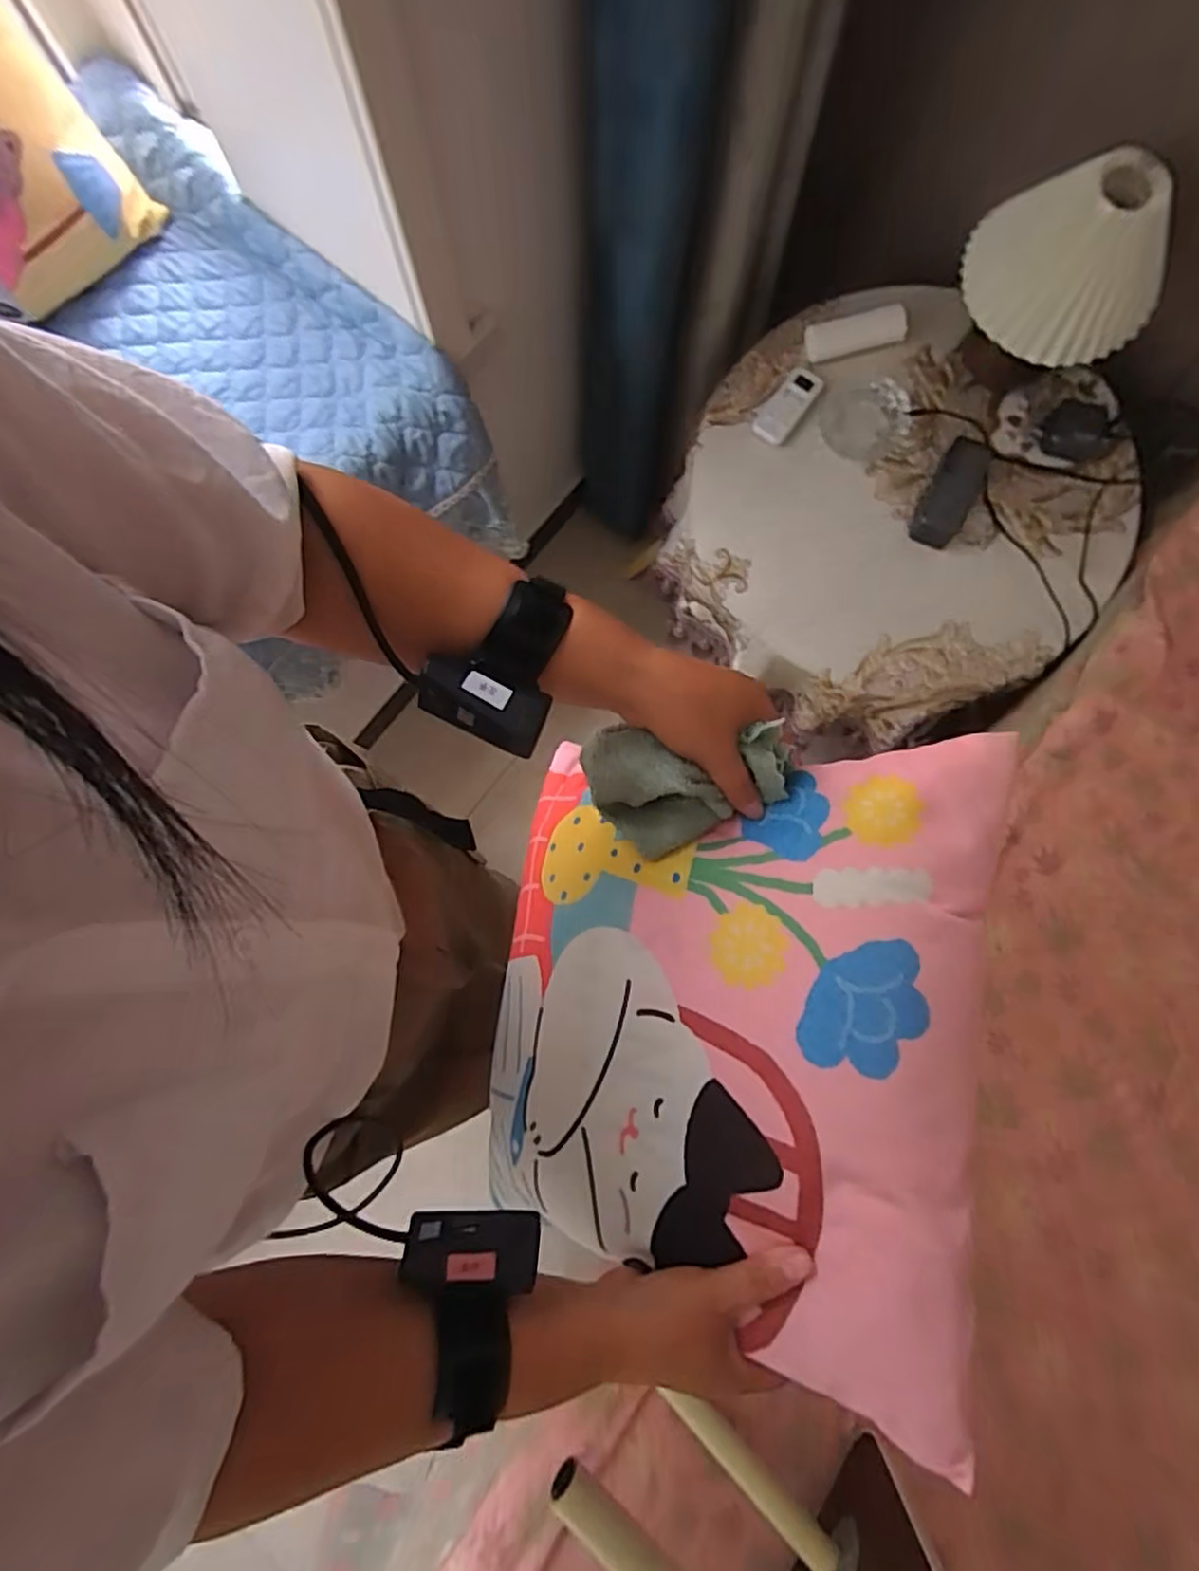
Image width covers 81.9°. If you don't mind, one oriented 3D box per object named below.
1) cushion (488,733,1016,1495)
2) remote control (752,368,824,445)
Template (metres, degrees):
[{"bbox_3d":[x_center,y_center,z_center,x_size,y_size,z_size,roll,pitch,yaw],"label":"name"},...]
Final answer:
[{"bbox_3d":[0.075,0.150,0.439,0.310,0.100,0.365,3,81,21],"label":"cushion"},{"bbox_3d":[0.259,-0.524,0.950,0.054,0.017,0.113,35,88,13],"label":"remote control"}]

